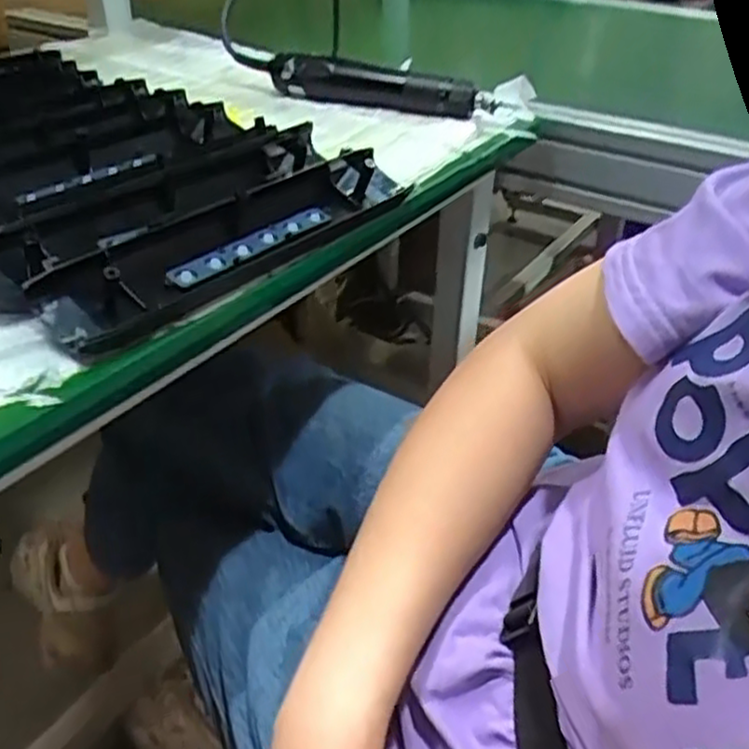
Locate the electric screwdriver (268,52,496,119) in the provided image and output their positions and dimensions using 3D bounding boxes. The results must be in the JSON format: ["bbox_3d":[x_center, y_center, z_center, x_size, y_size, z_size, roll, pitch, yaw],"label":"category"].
[{"bbox_3d":[0.001,-0.258,0.671,0.202,0.035,0.041,4,36,3],"label":"electric screwdriver"}]

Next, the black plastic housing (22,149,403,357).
[{"bbox_3d":[-0.079,-0.084,0.453,0.055,0.033,0.253,27,43,30],"label":"black plastic housing"}]

